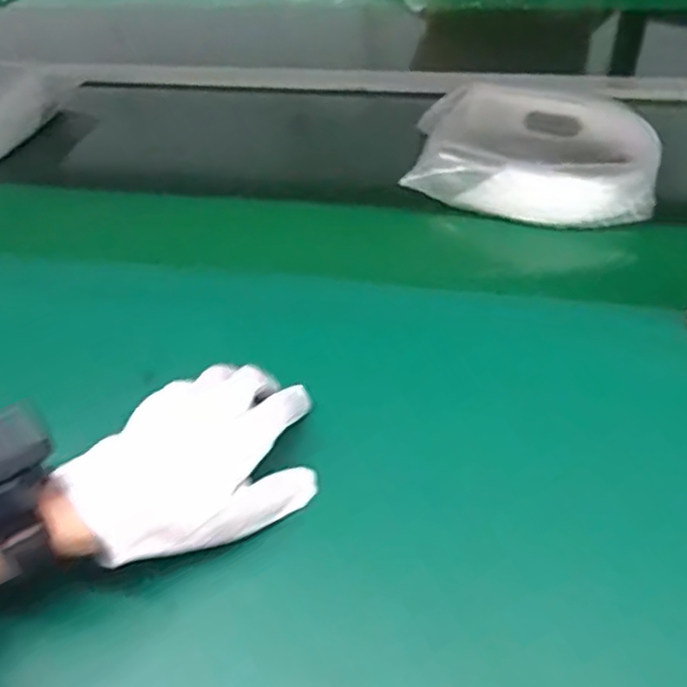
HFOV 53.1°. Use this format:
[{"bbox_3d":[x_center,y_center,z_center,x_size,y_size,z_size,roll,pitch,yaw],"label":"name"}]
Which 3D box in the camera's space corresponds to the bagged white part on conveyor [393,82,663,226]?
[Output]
[{"bbox_3d":[0.189,-0.196,0.704,0.216,0.059,0.184,4,44,9],"label":"bagged white part on conveyor"}]

